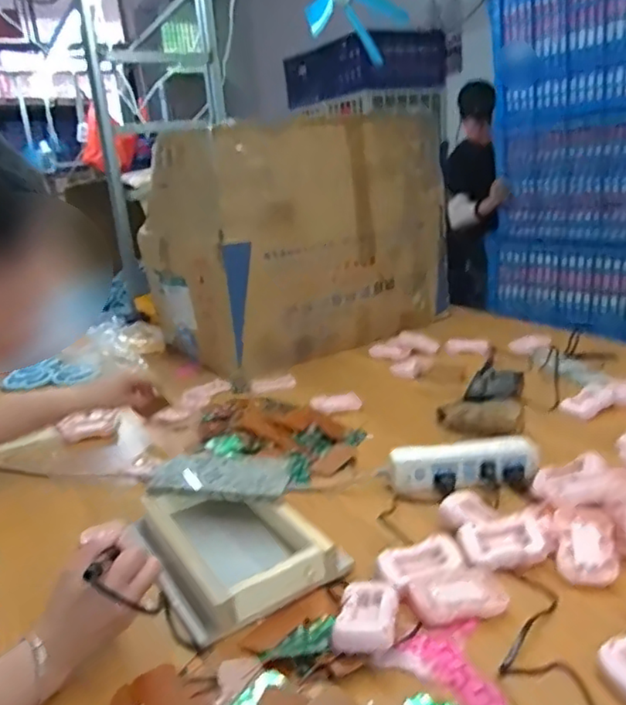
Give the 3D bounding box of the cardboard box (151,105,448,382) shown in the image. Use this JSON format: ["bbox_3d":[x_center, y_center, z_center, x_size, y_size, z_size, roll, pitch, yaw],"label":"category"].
[{"bbox_3d":[-0.026,-0.271,1.449,0.614,0.474,0.370,-19,22,-36],"label":"cardboard box"}]

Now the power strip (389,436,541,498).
[{"bbox_3d":[0.194,0.148,0.772,0.189,0.054,0.047,-7,20,-3],"label":"power strip"}]

